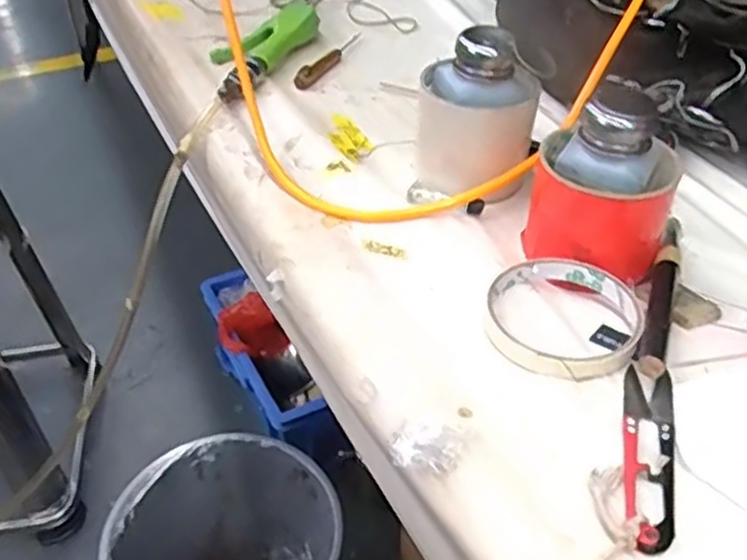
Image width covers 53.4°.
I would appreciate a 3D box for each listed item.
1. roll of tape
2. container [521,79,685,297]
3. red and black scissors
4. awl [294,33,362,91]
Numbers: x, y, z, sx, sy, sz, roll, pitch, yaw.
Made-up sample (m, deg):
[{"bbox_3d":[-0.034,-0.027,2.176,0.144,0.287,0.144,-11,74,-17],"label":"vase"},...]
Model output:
[{"bbox_3d":[0.102,0.019,0.401,0.081,0.013,0.086,-1,41,1],"label":"roll of tape"},{"bbox_3d":[0.132,-0.054,0.427,0.080,0.089,0.065,15,43,18],"label":"container"},{"bbox_3d":[0.126,0.077,0.337,0.023,0.010,0.101,10,42,13],"label":"red and black scissors"},{"bbox_3d":[-0.038,-0.202,0.669,0.017,0.015,0.118,14,43,17],"label":"awl"}]

